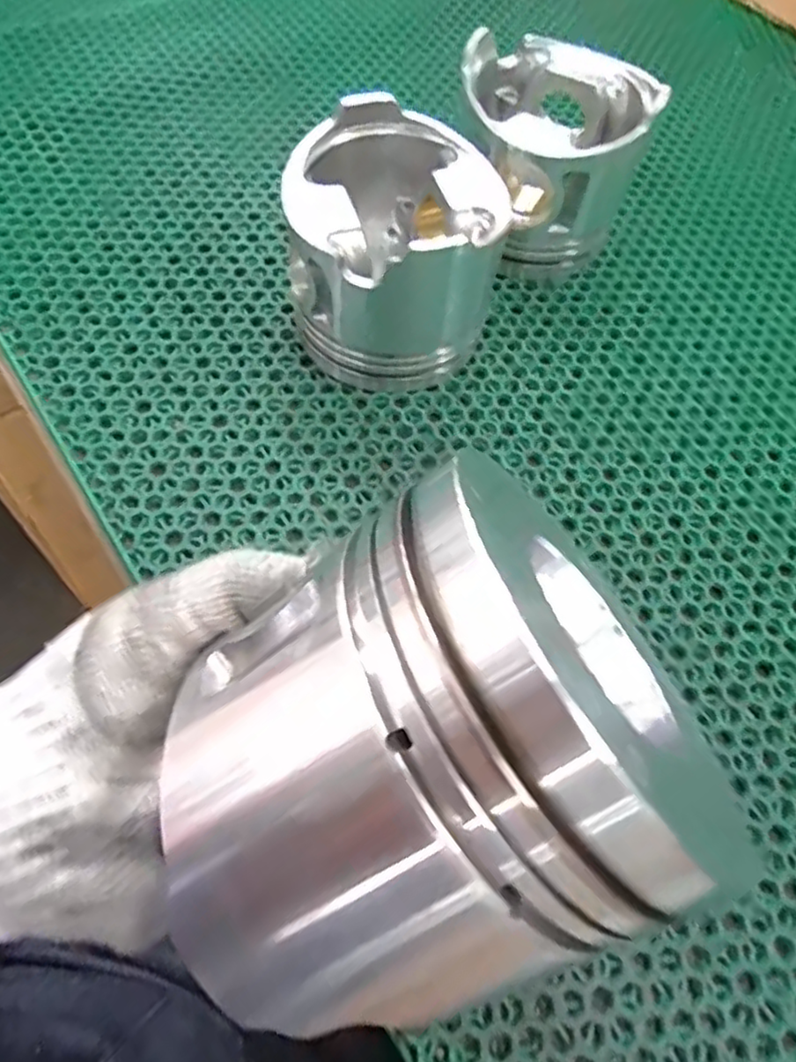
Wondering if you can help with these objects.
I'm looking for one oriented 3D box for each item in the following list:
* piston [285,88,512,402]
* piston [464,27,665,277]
[{"bbox_3d":[-0.003,-0.146,0.357,0.107,0.096,0.112,-9,65,-8],"label":"piston"},{"bbox_3d":[0.089,-0.230,0.406,0.100,0.099,0.106,1,65,-2],"label":"piston"}]

